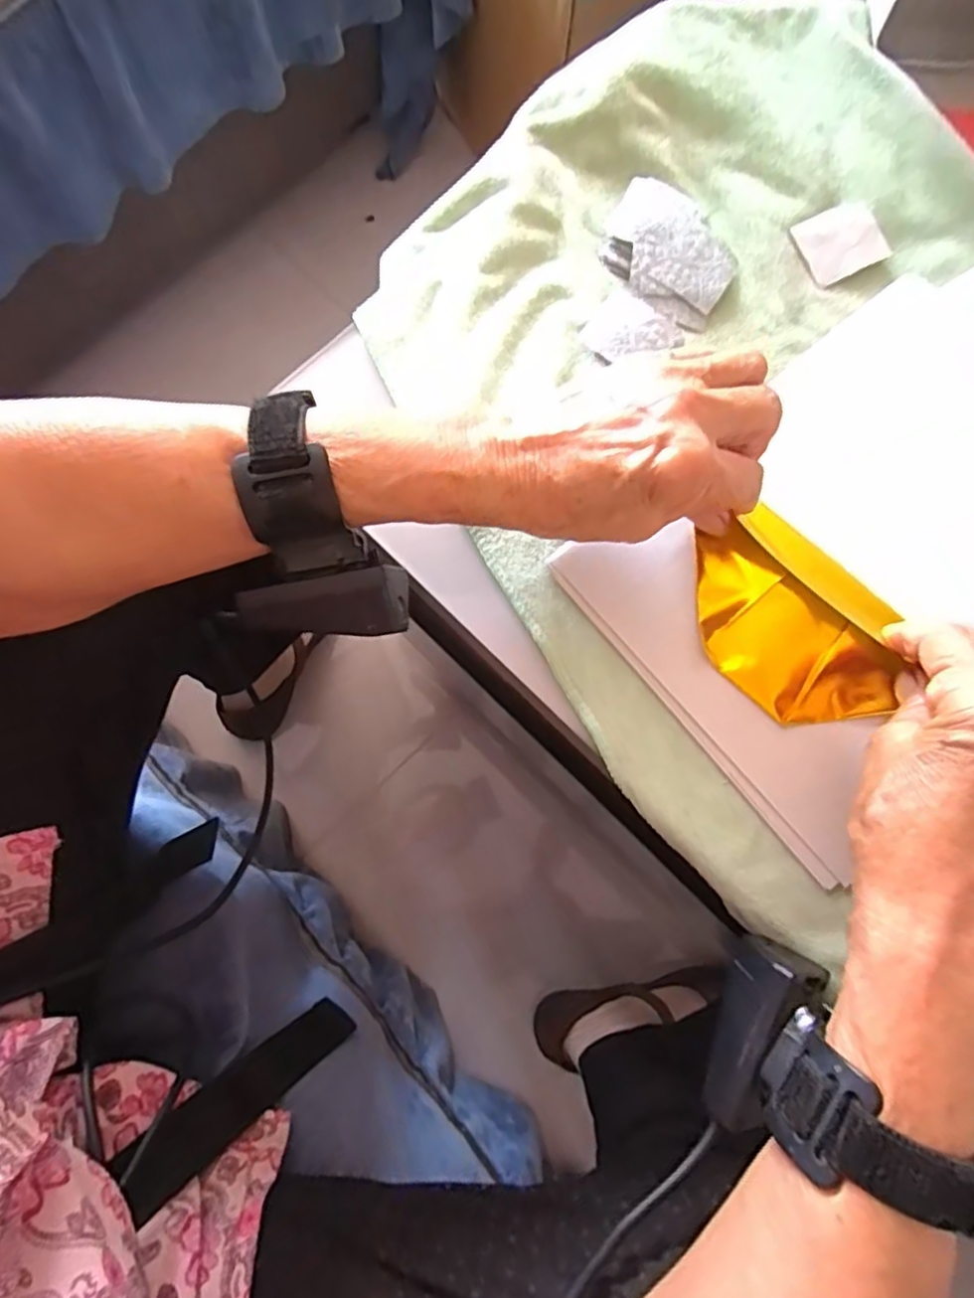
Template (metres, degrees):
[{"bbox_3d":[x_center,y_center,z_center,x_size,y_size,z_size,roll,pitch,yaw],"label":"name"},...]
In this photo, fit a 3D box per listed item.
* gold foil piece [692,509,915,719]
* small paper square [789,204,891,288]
[{"bbox_3d":[0.139,-0.010,0.300,0.105,0.015,0.072,43,82,6],"label":"gold foil piece"},{"bbox_3d":[0.190,-0.218,0.346,0.044,0.004,0.037,-25,80,-6],"label":"small paper square"}]

